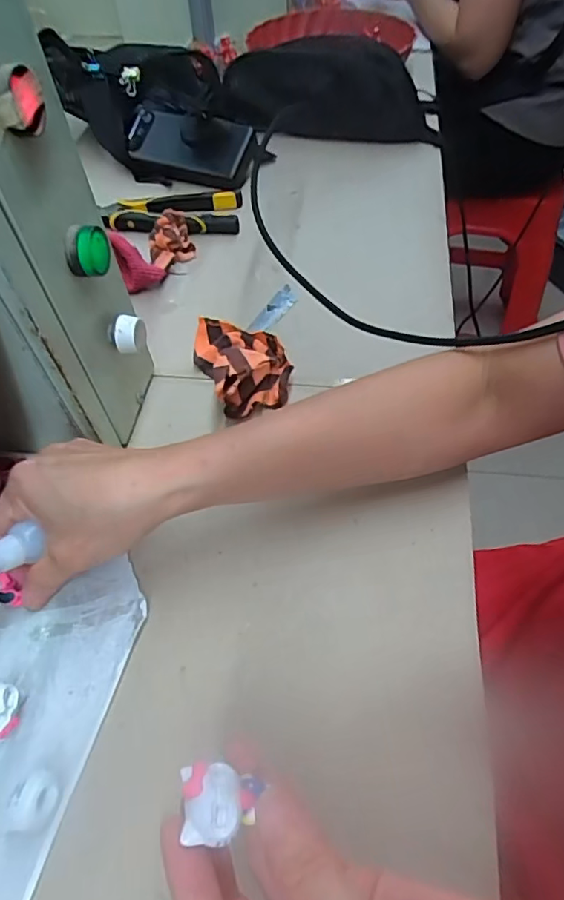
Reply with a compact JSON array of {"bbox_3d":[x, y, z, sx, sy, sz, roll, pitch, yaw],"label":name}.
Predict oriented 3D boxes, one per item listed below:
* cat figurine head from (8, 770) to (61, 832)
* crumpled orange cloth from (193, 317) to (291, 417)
[{"bbox_3d":[-0.121,0.171,0.265,0.023,0.015,0.024,-12,54,-6],"label":"cat figurine head"},{"bbox_3d":[-0.033,-0.076,0.443,0.066,0.039,0.107,-17,55,-11],"label":"crumpled orange cloth"}]

